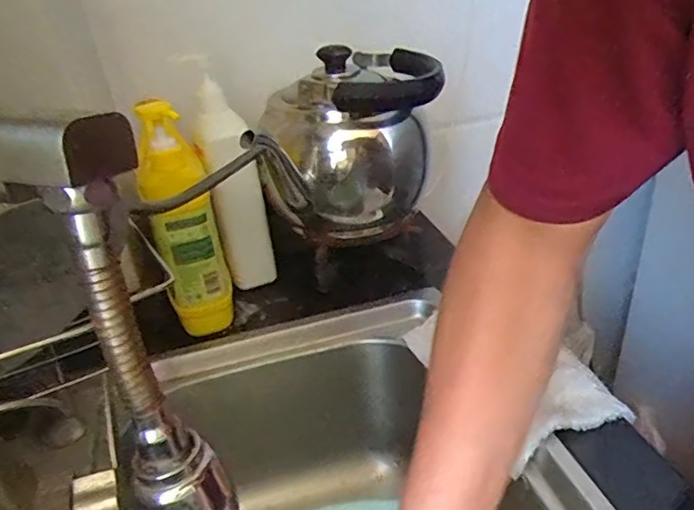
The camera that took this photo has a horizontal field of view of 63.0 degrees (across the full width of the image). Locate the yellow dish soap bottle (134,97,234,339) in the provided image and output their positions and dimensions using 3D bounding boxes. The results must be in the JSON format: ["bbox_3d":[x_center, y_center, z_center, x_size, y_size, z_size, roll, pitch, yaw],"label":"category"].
[{"bbox_3d":[-0.159,-0.021,0.569,0.062,0.256,0.054,-13,31,-12],"label":"yellow dish soap bottle"}]

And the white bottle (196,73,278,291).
[{"bbox_3d":[-0.126,-0.064,0.654,0.059,0.231,0.056,-13,31,-12],"label":"white bottle"}]

